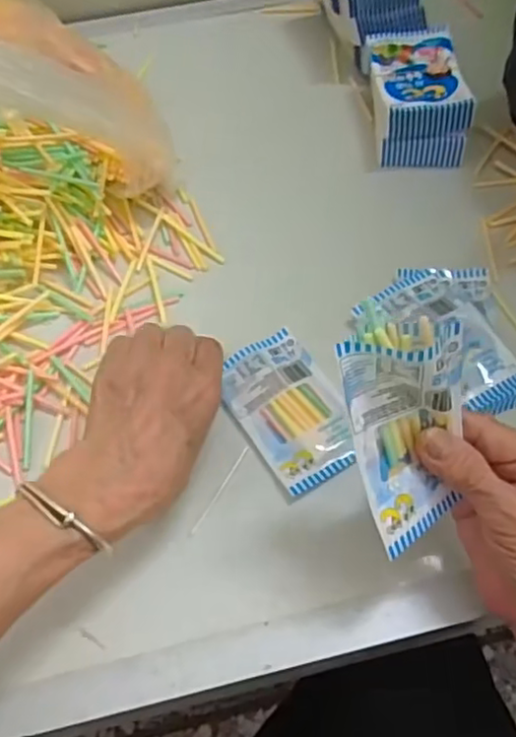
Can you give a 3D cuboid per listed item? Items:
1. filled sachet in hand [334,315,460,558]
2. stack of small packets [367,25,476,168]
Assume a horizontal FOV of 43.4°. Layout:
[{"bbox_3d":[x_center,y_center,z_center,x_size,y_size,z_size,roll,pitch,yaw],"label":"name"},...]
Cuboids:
[{"bbox_3d":[0.066,0.030,0.294,0.053,0.101,0.026,-7,19,-2],"label":"filled sachet in hand"},{"bbox_3d":[0.130,-0.227,0.540,0.071,0.050,0.116,0,59,2],"label":"stack of small packets"}]

